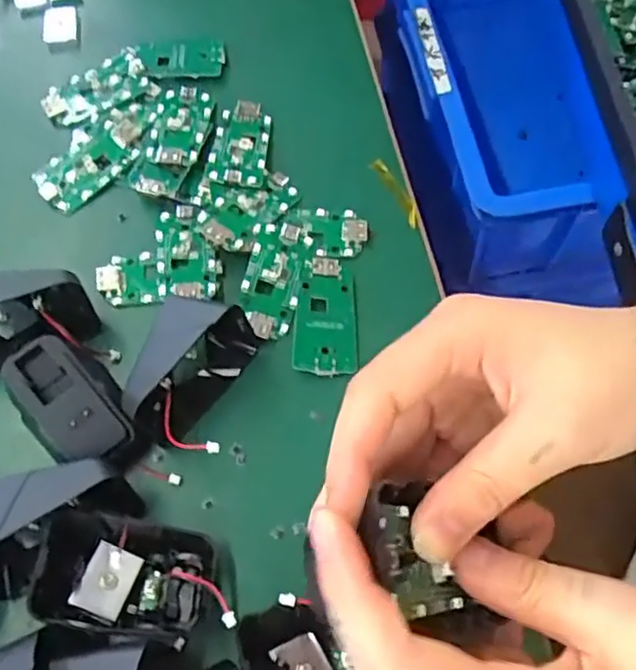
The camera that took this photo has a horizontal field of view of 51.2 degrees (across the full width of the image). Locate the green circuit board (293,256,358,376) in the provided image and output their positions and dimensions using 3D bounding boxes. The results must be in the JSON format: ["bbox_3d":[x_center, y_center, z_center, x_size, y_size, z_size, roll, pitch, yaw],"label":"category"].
[{"bbox_3d":[0.003,-0.011,0.340,0.031,0.006,0.063,-2,66,2],"label":"green circuit board"}]

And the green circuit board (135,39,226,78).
[{"bbox_3d":[-0.085,-0.173,0.413,0.053,0.008,0.028,1,66,4],"label":"green circuit board"}]

